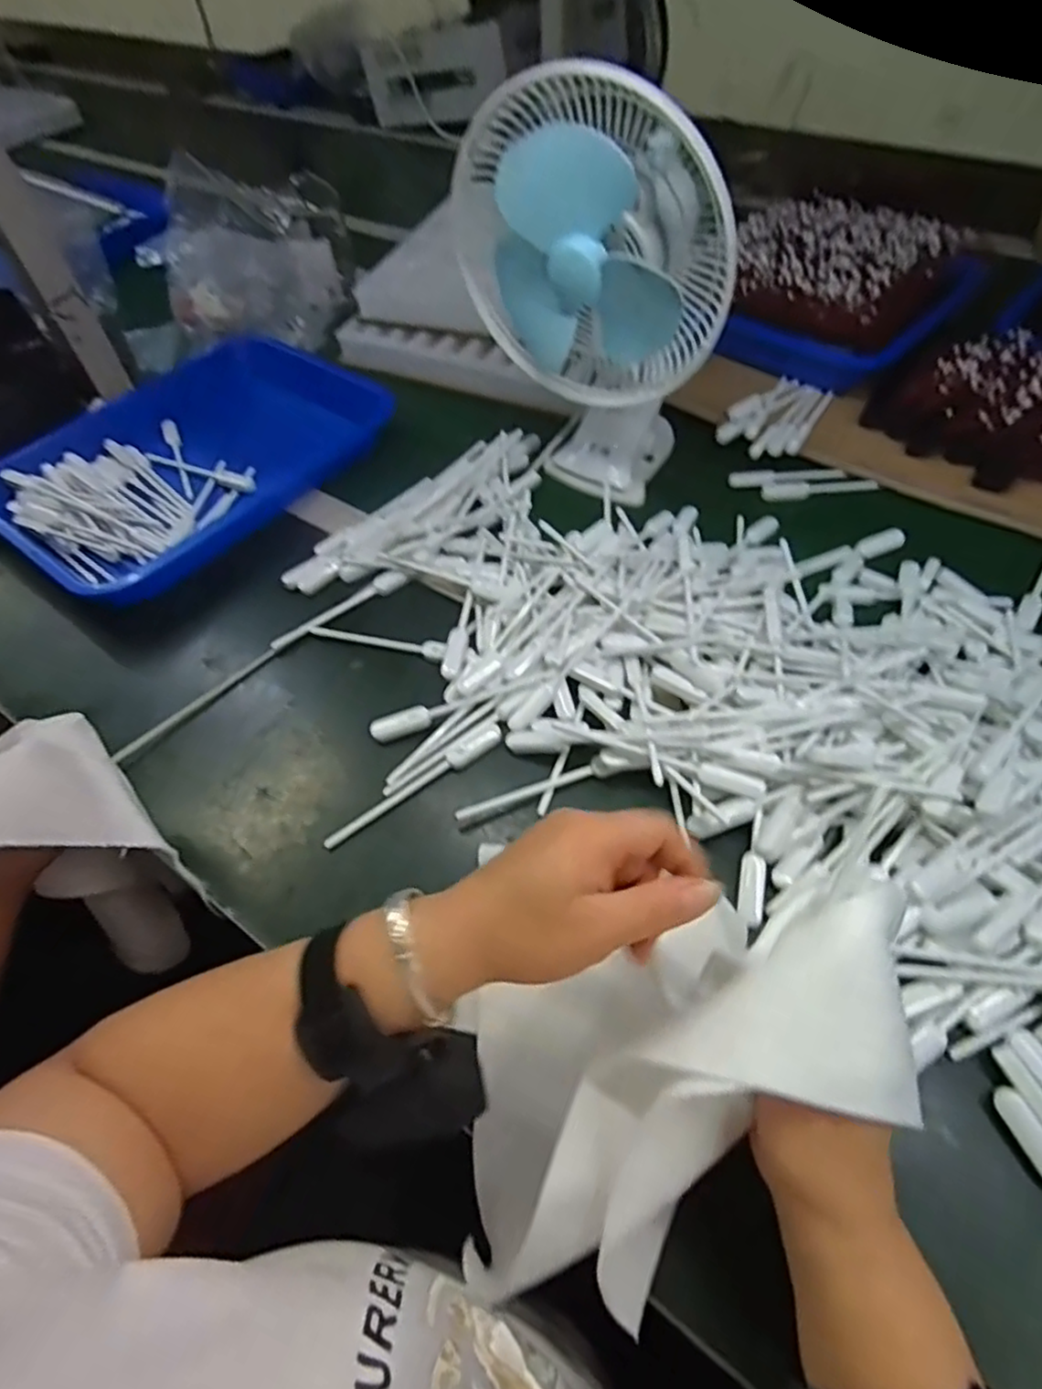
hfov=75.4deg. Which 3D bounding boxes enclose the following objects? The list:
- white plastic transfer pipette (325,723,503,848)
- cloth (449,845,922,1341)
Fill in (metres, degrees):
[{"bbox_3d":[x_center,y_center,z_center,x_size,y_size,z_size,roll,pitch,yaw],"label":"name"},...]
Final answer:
[{"bbox_3d":[-0.074,0.063,0.475,0.140,0.013,0.017,-31,59,-17],"label":"white plastic transfer pipette"},{"bbox_3d":[0.073,0.186,0.312,0.200,0.127,0.133,-11,55,-4],"label":"cloth"}]

